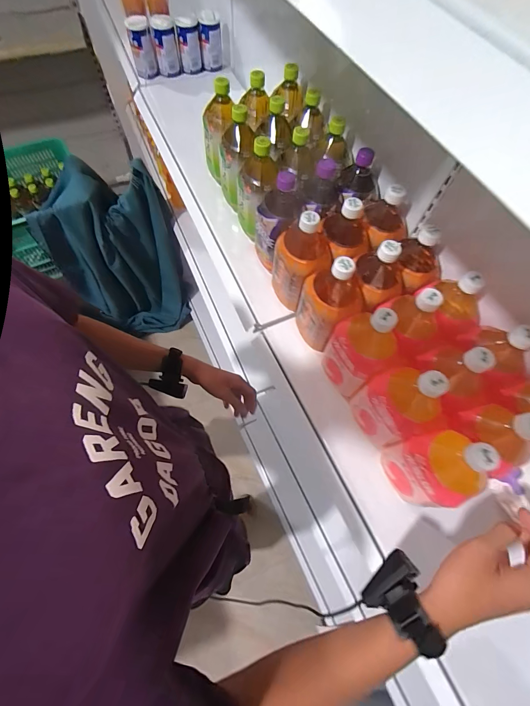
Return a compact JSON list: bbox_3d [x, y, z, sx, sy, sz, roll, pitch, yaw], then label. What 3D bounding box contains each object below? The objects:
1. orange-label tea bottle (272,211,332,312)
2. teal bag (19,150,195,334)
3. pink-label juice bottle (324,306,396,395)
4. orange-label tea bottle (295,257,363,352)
[{"bbox_3d":[0.064,-0.161,0.575,0.074,0.209,0.096,-33,71,-16],"label":"orange-label tea bottle"},{"bbox_3d":[-0.601,-0.393,1.429,0.459,0.765,0.306,-13,67,-8],"label":"teal bag"},{"bbox_3d":[0.151,-0.008,0.496,0.073,0.175,0.088,-37,72,-17],"label":"pink-label juice bottle"},{"bbox_3d":[0.105,-0.076,0.542,0.094,0.210,0.090,19,66,6],"label":"orange-label tea bottle"}]

